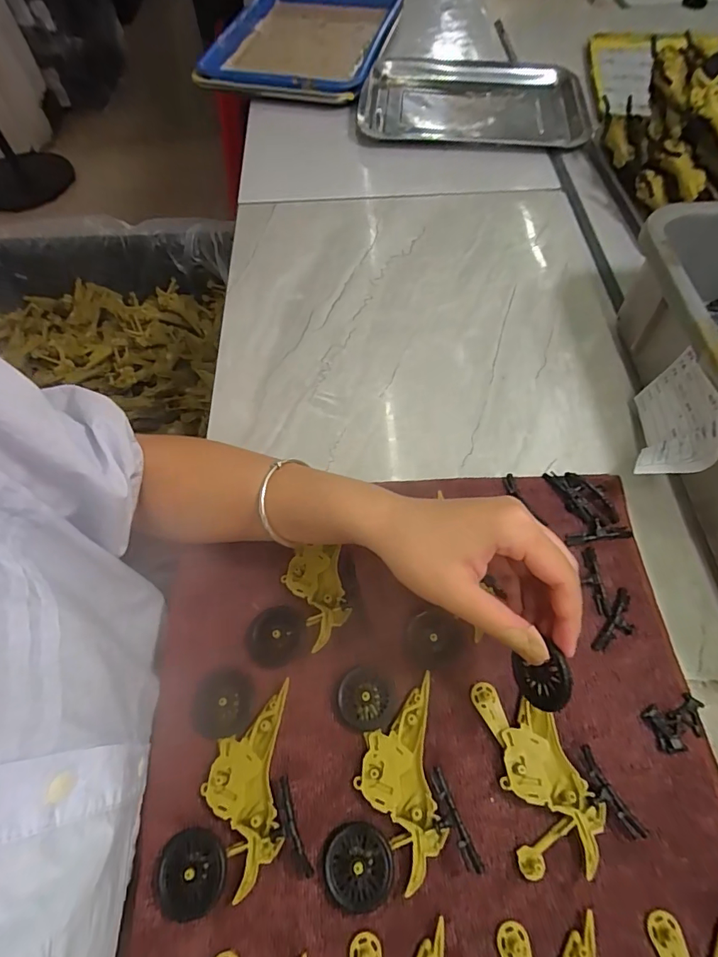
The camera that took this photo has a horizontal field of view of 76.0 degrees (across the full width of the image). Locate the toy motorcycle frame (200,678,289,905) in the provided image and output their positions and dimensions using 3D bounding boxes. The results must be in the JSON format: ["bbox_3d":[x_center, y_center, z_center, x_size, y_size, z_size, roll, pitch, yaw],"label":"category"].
[{"bbox_3d":[-0.067,0.179,0.270,0.045,0.006,0.098,-4,61,0],"label":"toy motorcycle frame"}]

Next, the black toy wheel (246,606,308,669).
[{"bbox_3d":[-0.056,0.106,0.309,0.041,0.007,0.038,-1,61,2],"label":"black toy wheel"}]

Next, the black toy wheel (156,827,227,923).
[{"bbox_3d":[-0.093,0.216,0.251,0.037,0.008,0.038,-8,61,-2],"label":"black toy wheel"}]

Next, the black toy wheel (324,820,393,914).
[{"bbox_3d":[0.000,0.213,0.251,0.036,0.009,0.037,-1,61,2],"label":"black toy wheel"}]

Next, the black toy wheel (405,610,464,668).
[{"bbox_3d":[0.050,0.106,0.305,0.036,0.005,0.034,-1,61,2],"label":"black toy wheel"}]

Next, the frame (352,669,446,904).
[{"bbox_3d":[0.024,0.175,0.270,0.046,0.007,0.099,-4,61,0],"label":"frame"}]

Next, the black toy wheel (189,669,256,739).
[{"bbox_3d":[-0.087,0.144,0.293,0.040,0.005,0.038,-10,62,-3],"label":"black toy wheel"}]

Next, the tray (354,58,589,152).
[{"bbox_3d":[0.159,-0.512,0.628,0.294,0.034,0.187,7,62,6],"label":"tray"}]

